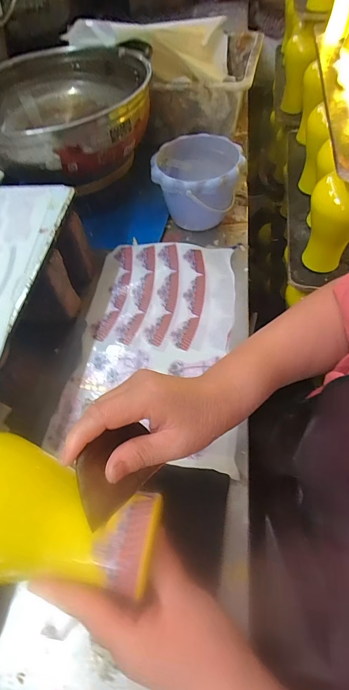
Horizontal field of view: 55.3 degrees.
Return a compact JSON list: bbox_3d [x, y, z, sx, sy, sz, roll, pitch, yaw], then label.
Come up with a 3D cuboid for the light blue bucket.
[{"bbox_3d":[0.043,-0.295,0.634,0.155,0.121,0.166,-2,58,3],"label":"light blue bucket"}]

